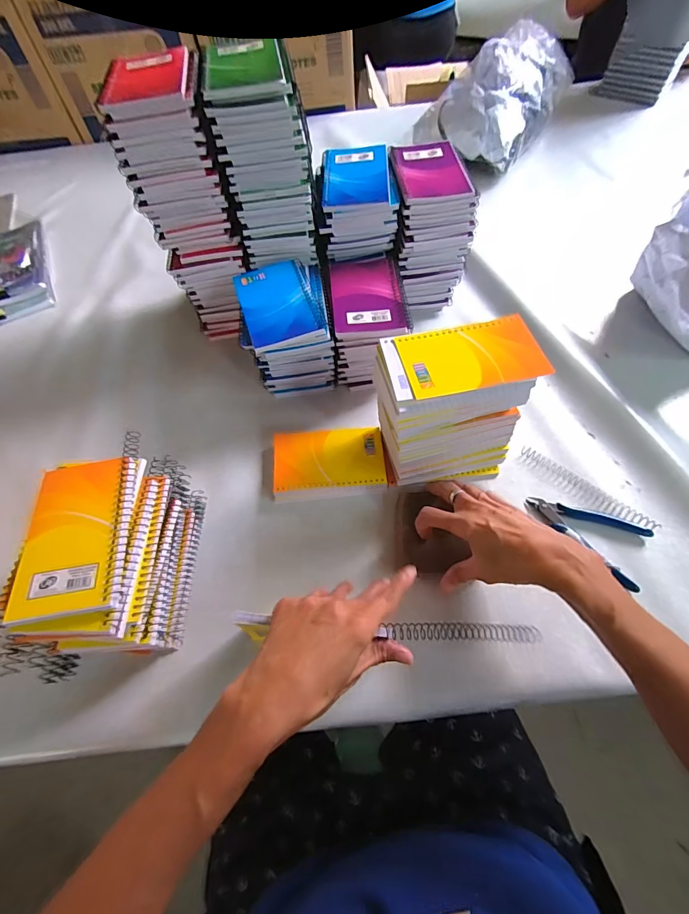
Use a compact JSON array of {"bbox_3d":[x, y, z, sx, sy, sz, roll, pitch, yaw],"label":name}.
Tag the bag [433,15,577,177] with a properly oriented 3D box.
[{"bbox_3d":[0.318,-0.732,0.798,0.180,0.120,0.340,27,65,19],"label":"bag"}]

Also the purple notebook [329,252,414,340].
[{"bbox_3d":[0.030,-0.195,0.482,0.089,0.013,0.132,-3,59,2],"label":"purple notebook"}]

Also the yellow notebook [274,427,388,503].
[{"bbox_3d":[-0.018,0.006,0.475,0.128,0.016,0.086,-5,59,1],"label":"yellow notebook"}]

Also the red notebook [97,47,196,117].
[{"bbox_3d":[-0.200,-0.387,0.412,0.092,0.019,0.121,-11,59,-2],"label":"red notebook"}]

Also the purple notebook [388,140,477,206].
[{"bbox_3d":[0.107,-0.363,0.505,0.087,0.012,0.127,-7,59,0],"label":"purple notebook"}]

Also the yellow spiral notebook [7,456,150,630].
[{"bbox_3d":[-0.219,0.062,0.326,0.082,0.016,0.129,-7,59,0],"label":"yellow spiral notebook"}]

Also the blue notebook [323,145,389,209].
[{"bbox_3d":[0.014,-0.354,0.500,0.080,0.012,0.118,-2,59,3],"label":"blue notebook"}]

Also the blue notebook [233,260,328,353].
[{"bbox_3d":[-0.076,-0.180,0.467,0.086,0.014,0.125,-16,59,-5],"label":"blue notebook"}]

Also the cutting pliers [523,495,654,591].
[{"bbox_3d":[0.252,0.076,0.417,0.119,0.011,0.068,30,66,20],"label":"cutting pliers"}]

